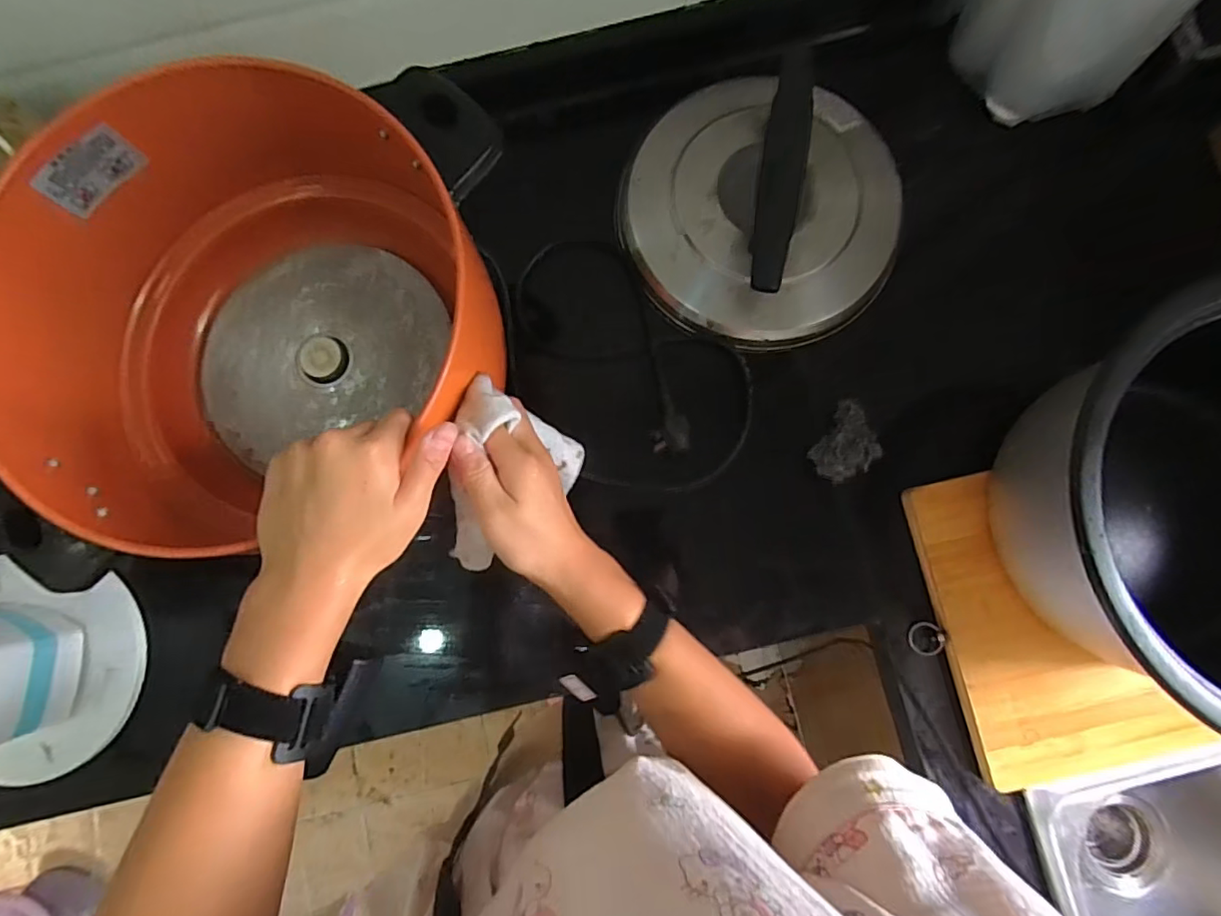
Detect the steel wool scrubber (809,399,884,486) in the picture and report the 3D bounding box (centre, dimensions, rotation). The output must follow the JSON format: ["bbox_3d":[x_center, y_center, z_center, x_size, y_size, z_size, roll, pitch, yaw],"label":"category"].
[{"bbox_3d":[0.221,-0.016,0.541,0.063,0.038,0.070,-20,83,-2],"label":"steel wool scrubber"}]

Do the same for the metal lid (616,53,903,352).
[{"bbox_3d":[0.148,-0.242,0.534,0.267,0.087,0.249,0,83,1],"label":"metal lid"}]

